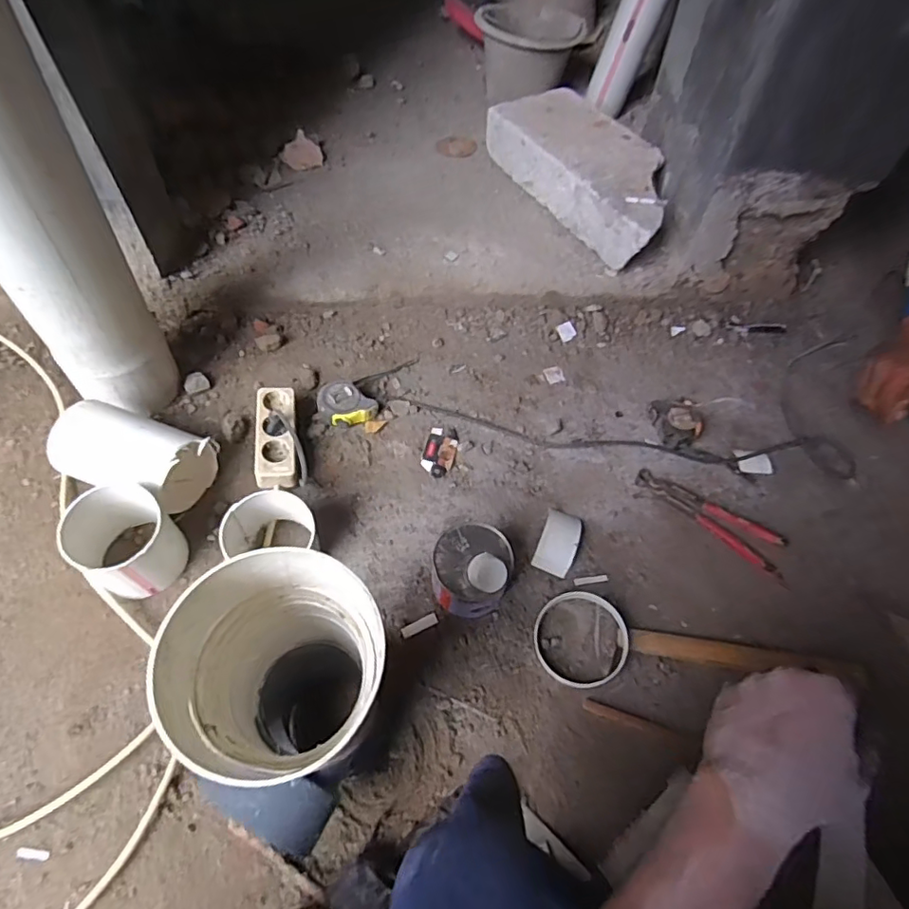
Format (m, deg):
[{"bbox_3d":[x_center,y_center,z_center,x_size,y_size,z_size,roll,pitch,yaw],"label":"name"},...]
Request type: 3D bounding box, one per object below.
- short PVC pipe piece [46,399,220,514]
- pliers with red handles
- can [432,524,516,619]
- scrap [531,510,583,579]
[{"bbox_3d":[-0.453,0.005,0.800,0.211,0.113,0.120,18,59,9],"label":"short PVC pipe piece"},{"bbox_3d":[0.378,0.091,0.829,0.229,0.016,0.065,33,64,15],"label":"pliers with red handles"},{"bbox_3d":[0.024,0.147,0.717,0.097,0.131,0.094,1,58,-1],"label":"can"},{"bbox_3d":[0.148,0.126,0.794,0.050,0.033,0.091,20,59,10],"label":"scrap"}]

